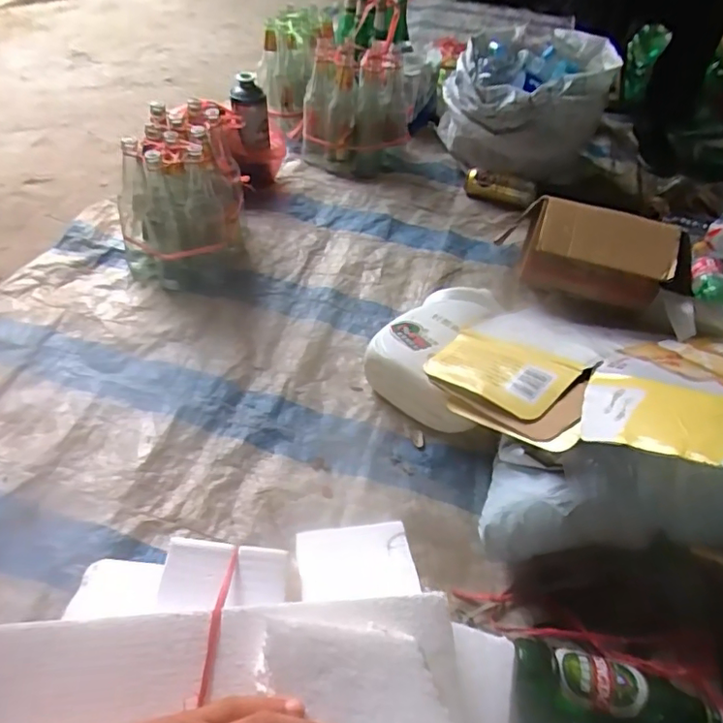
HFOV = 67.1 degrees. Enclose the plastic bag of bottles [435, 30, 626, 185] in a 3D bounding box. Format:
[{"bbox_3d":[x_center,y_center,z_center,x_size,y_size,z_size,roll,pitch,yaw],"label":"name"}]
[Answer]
[{"bbox_3d":[0.401,-0.643,1.383,0.382,0.271,0.361,9,47,6],"label":"plastic bag of bottles"}]

